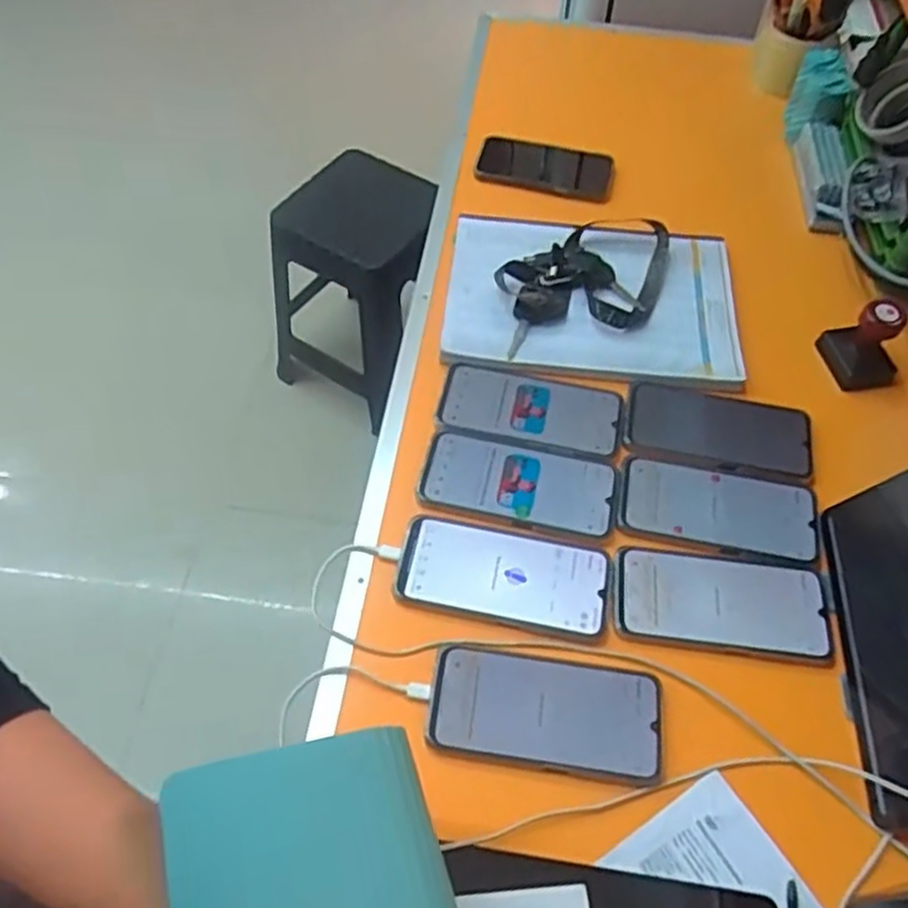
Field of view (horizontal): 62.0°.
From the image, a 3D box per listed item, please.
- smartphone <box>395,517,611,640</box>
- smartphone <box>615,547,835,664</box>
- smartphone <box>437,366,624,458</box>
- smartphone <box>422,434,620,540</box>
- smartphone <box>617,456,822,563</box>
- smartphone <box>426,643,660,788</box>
[{"bbox_3d":[0.042,0.098,0.619,0.170,0.005,0.080,10,57,4],"label":"smartphone"},{"bbox_3d":[0.217,0.119,0.612,0.168,0.006,0.082,7,57,2],"label":"smartphone"},{"bbox_3d":[0.073,-0.043,0.713,0.166,0.010,0.077,11,58,5],"label":"smartphone"},{"bbox_3d":[0.058,0.026,0.670,0.170,0.009,0.083,11,58,5],"label":"smartphone"},{"bbox_3d":[0.232,0.047,0.662,0.166,0.007,0.084,10,57,4],"label":"smartphone"},{"bbox_3d":[0.067,0.191,0.561,0.169,0.009,0.081,9,57,3],"label":"smartphone"}]

